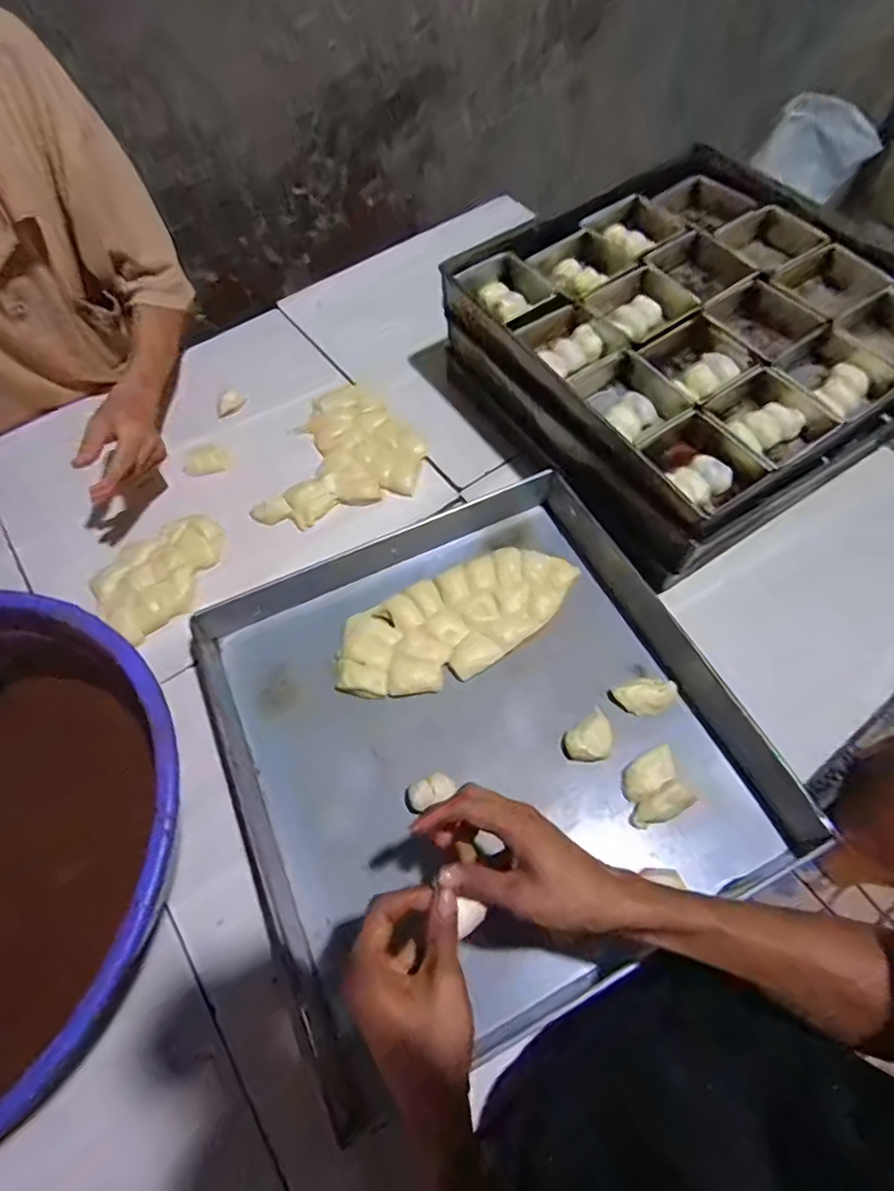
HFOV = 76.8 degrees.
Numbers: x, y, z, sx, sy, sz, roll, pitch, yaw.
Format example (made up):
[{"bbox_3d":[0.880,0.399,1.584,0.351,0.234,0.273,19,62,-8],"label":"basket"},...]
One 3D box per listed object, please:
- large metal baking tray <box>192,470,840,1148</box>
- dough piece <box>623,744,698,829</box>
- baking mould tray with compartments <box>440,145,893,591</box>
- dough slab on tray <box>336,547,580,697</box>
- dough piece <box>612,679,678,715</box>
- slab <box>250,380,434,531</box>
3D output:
[{"bbox_3d":[0.023,0.124,0.554,0.455,0.060,0.472,-25,61,-10],"label":"large metal baking tray"},{"bbox_3d":[0.198,0.182,0.540,0.063,0.030,0.060,-20,64,-8],"label":"dough piece"},{"bbox_3d":[0.306,-0.316,0.710,0.472,0.120,0.476,-28,62,-12],"label":"baking mould tray with compartments"},{"bbox_3d":[0.014,0.026,0.635,0.280,0.015,0.121,-27,62,-12],"label":"dough slab on tray"},{"bbox_3d":[0.212,0.105,0.589,0.062,0.014,0.037,-19,61,-7],"label":"dough piece"},{"bbox_3d":[-0.129,-0.190,0.769,0.194,0.040,0.250,10,63,5],"label":"slab"}]

